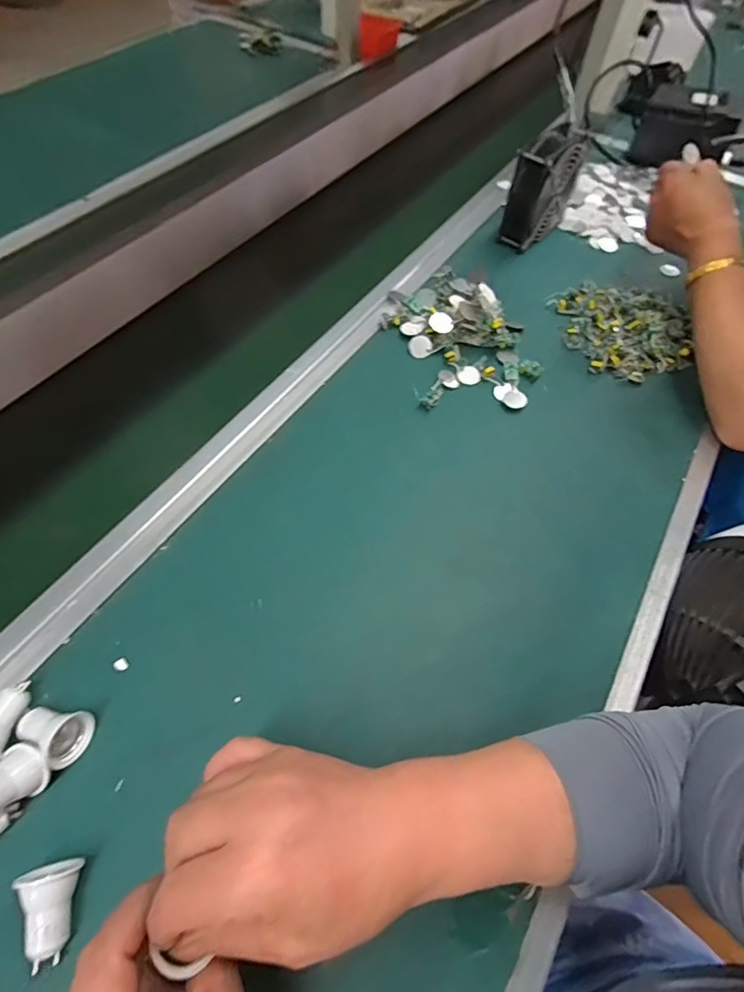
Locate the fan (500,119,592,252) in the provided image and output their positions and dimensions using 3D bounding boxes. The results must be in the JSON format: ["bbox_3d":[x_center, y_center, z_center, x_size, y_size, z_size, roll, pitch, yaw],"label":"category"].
[{"bbox_3d":[0.229,-0.411,0.673,0.054,0.107,0.120,34,63,17],"label":"fan"}]

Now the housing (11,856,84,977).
[{"bbox_3d":[-0.182,0.238,0.289,0.027,0.027,0.047,-14,60,-12],"label":"housing"}]

